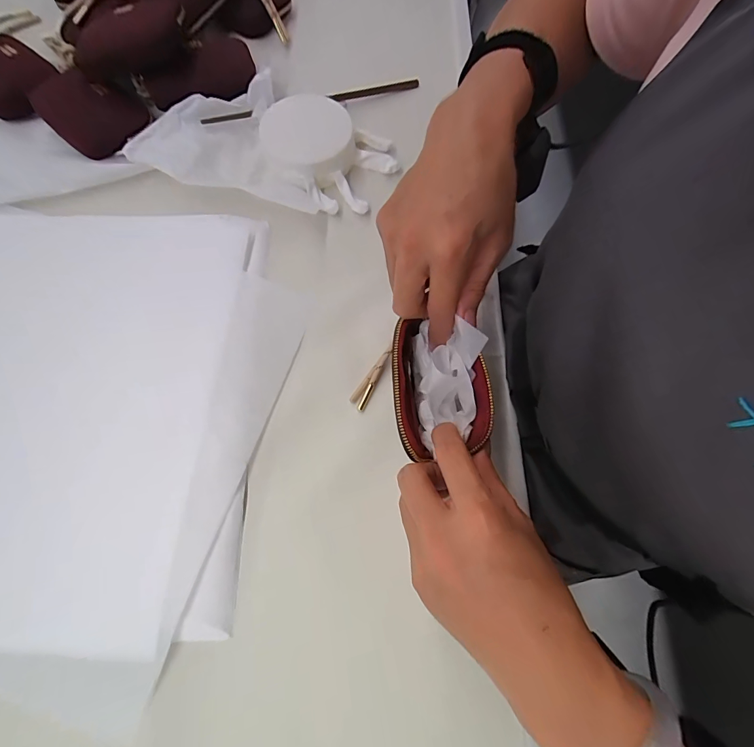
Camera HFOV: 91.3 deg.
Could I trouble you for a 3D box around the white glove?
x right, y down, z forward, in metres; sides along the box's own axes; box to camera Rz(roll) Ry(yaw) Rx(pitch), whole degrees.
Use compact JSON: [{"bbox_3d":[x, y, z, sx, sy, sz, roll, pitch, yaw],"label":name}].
[{"bbox_3d":[-0.115,-0.237,0.380,0.254,0.022,0.137,14,73,4],"label":"white glove"}]

